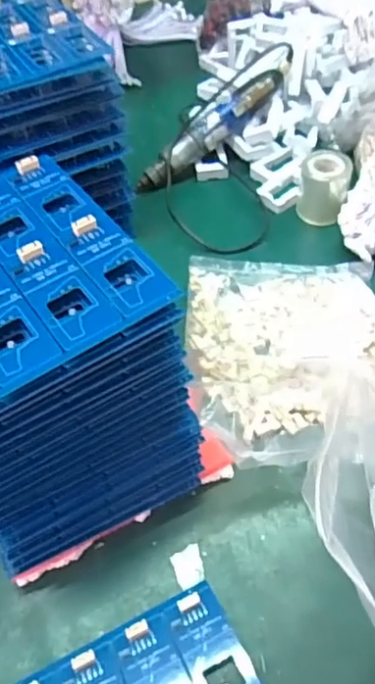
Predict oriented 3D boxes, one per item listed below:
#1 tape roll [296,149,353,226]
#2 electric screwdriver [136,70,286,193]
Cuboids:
[{"bbox_3d":[0.159,-0.178,0.662,0.054,0.072,0.054,-3,52,4],"label":"tape roll"},{"bbox_3d":[0.033,-0.268,0.725,0.232,0.040,0.035,-39,57,-3],"label":"electric screwdriver"}]

